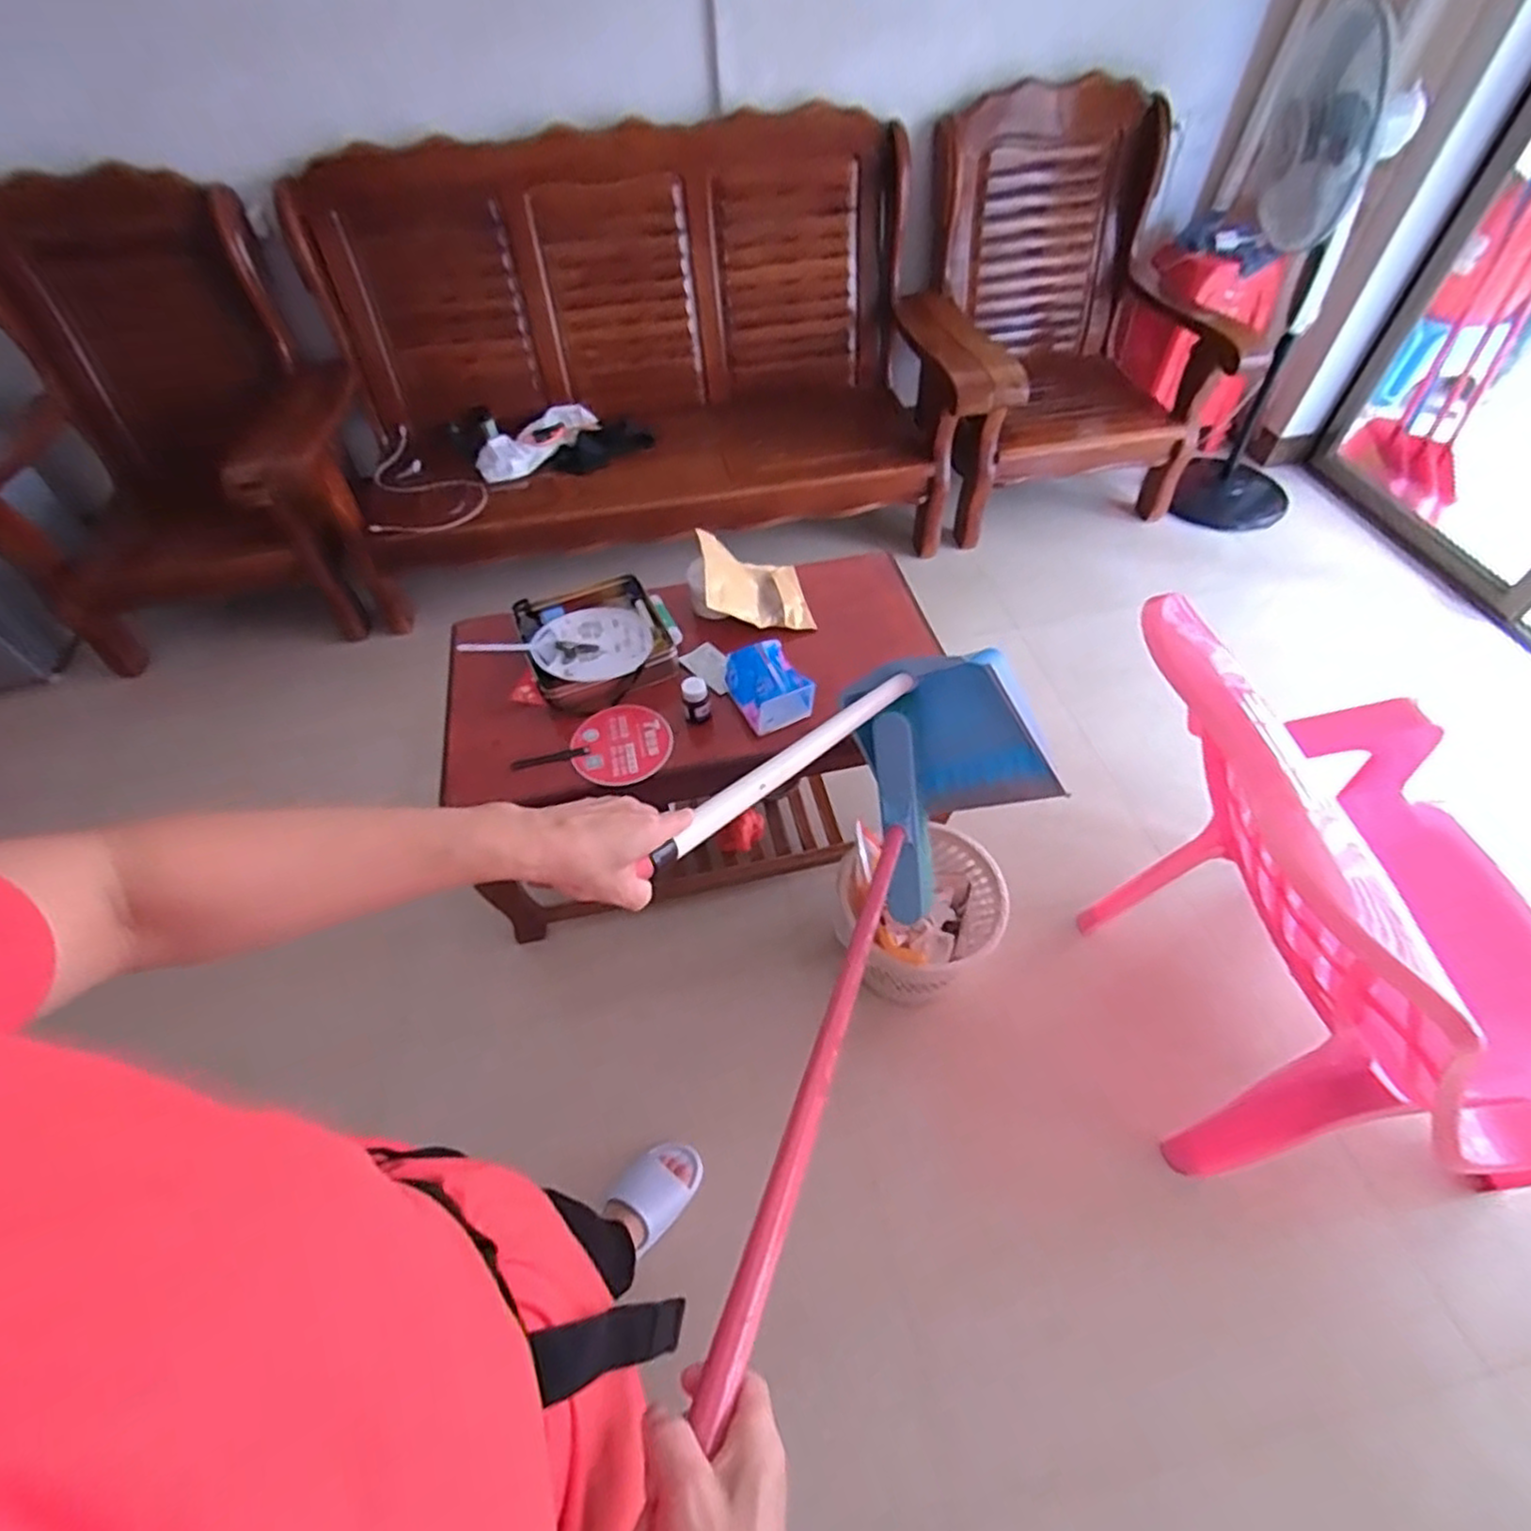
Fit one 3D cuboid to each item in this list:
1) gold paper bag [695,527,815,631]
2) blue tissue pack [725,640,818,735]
[{"bbox_3d":[-0.014,-0.320,1.284,0.252,0.050,0.153,13,67,-36],"label":"gold paper bag"},{"bbox_3d":[0.006,-0.131,1.153,0.112,0.067,0.133,-22,56,-13],"label":"blue tissue pack"}]

